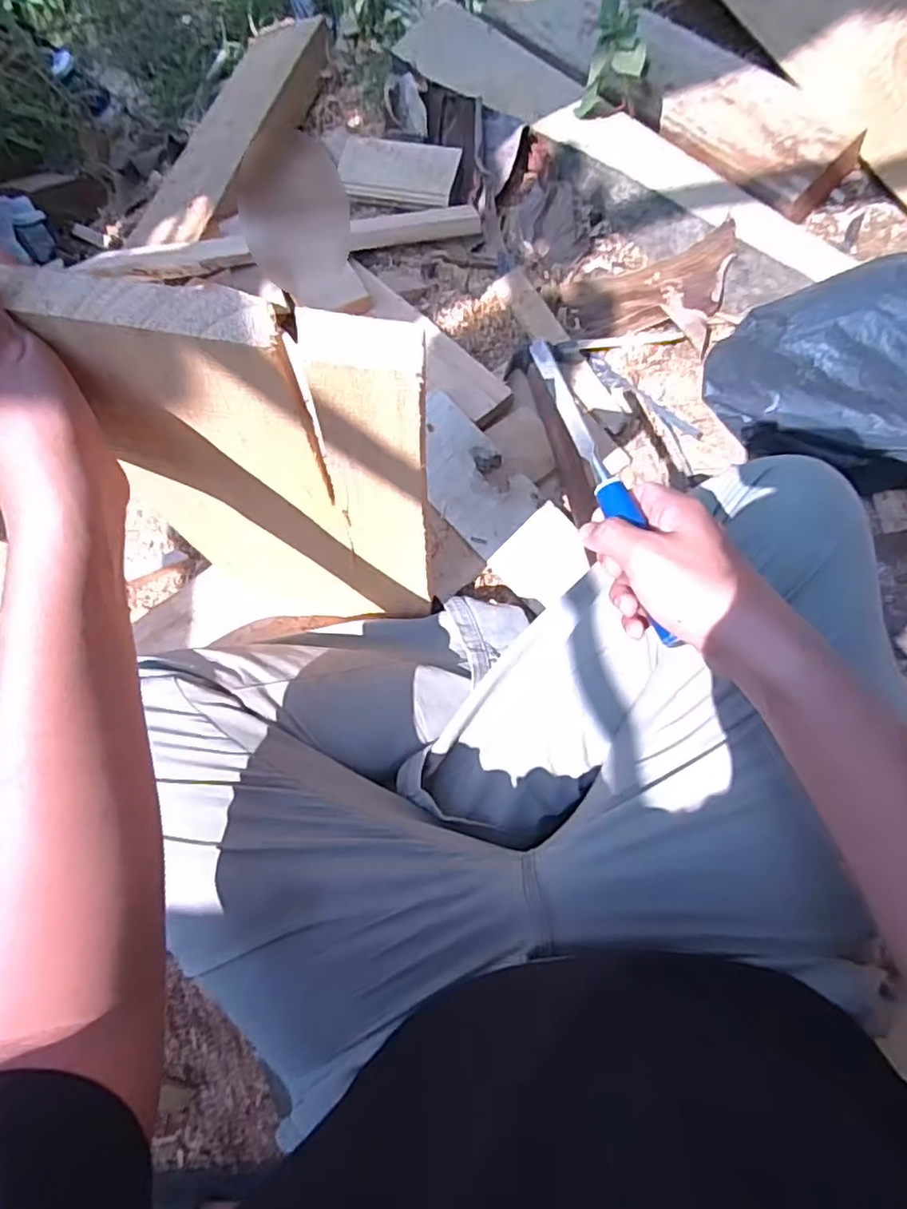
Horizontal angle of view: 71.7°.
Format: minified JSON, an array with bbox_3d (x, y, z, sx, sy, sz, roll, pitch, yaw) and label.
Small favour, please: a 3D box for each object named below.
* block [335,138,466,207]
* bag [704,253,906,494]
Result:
[{"bbox_3d":[-0.074,-0.584,0.842,0.155,0.014,0.087,9,87,4],"label":"block"},{"bbox_3d":[0.430,-0.224,0.602,0.305,0.194,0.184,22,88,5],"label":"bag"}]

